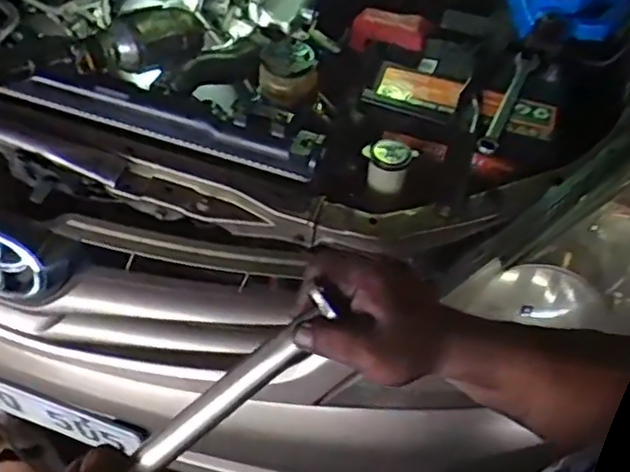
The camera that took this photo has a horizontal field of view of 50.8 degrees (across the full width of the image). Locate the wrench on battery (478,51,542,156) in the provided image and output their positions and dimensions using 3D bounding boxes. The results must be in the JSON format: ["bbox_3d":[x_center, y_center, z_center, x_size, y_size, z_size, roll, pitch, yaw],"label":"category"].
[{"bbox_3d":[0.249,-0.173,0.853,0.028,0.016,0.174,23,57,13],"label":"wrench on battery"}]

